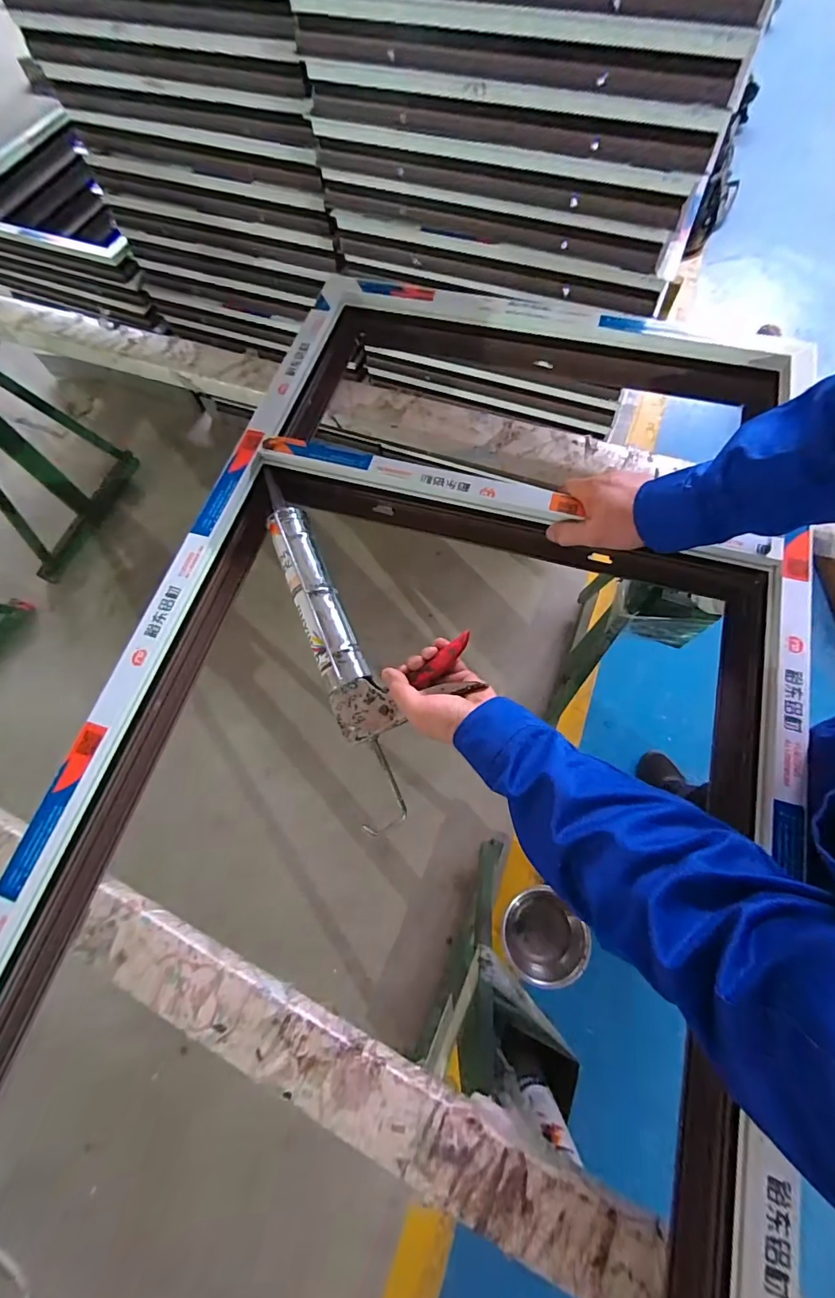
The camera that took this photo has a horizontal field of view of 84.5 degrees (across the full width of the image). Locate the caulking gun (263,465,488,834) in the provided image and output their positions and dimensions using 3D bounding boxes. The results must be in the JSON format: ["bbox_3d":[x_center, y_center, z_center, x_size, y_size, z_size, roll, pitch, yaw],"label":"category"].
[{"bbox_3d":[-0.059,-0.040,0.526,0.157,0.072,0.444,-23,78,-6],"label":"caulking gun"}]

